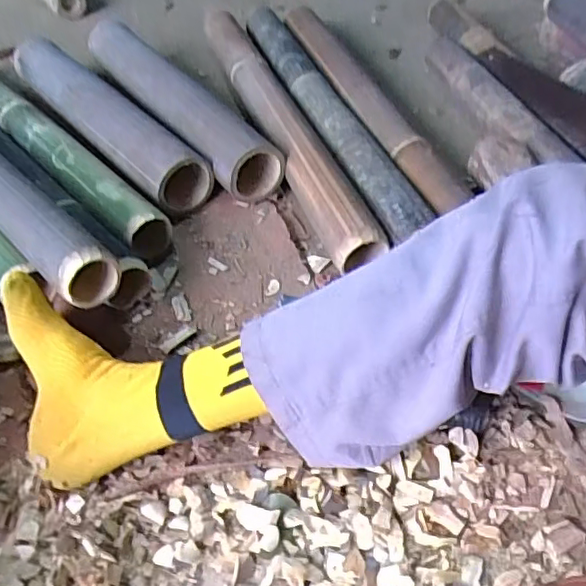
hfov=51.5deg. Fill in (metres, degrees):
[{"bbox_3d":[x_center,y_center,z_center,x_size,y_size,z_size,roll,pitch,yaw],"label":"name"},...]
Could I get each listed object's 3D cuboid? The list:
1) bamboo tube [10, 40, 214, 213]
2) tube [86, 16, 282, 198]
[{"bbox_3d":[-0.289,-0.268,0.881,0.074,0.065,0.501,-32,54,-25],"label":"bamboo tube"},{"bbox_3d":[-0.182,-0.288,0.897,0.075,0.073,0.500,-28,52,-22],"label":"tube"}]

